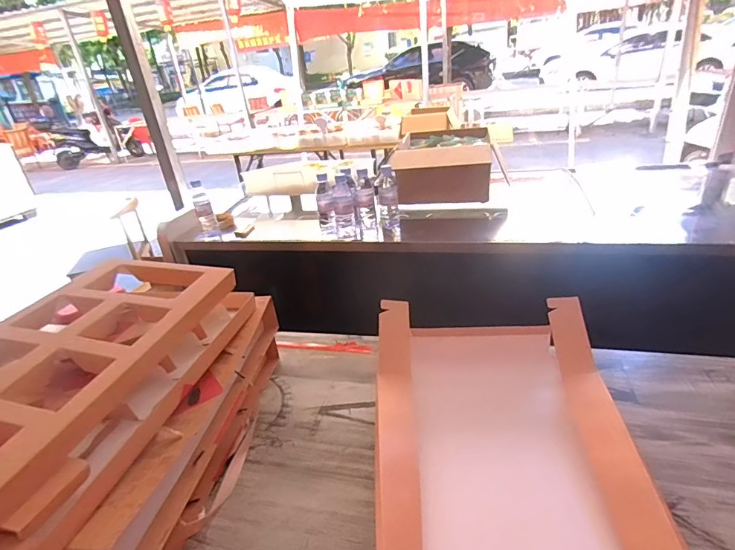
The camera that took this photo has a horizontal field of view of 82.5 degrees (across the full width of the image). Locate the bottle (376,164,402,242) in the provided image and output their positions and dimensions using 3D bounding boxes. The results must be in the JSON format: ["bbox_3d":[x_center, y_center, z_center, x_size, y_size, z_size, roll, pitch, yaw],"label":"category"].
[{"bbox_3d":[0.064,-0.201,1.244,0.063,0.218,0.063,-5,27,3],"label":"bottle"}]

